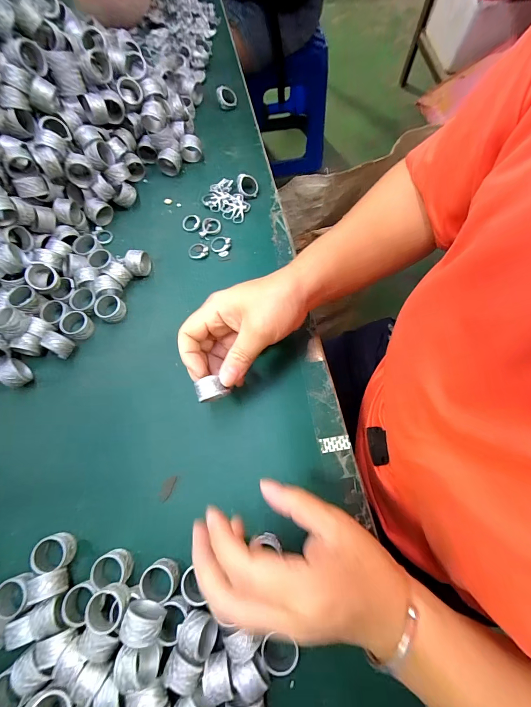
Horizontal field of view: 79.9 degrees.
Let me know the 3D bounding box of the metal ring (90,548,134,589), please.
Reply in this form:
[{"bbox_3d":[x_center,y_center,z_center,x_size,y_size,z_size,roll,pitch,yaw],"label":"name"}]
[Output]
[{"bbox_3d":[-0.124,0.175,0.258,0.026,0.019,0.025,-1,70,2],"label":"metal ring"}]

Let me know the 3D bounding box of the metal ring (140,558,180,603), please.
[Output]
[{"bbox_3d":[-0.084,0.181,0.255,0.027,0.019,0.025,-1,70,2],"label":"metal ring"}]

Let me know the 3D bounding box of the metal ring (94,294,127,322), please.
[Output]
[{"bbox_3d":[-0.168,-0.049,0.343,0.028,0.018,0.027,-1,70,2],"label":"metal ring"}]

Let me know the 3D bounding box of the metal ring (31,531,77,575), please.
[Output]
[{"bbox_3d":[-0.174,0.164,0.263,0.026,0.022,0.026,-1,70,2],"label":"metal ring"}]

